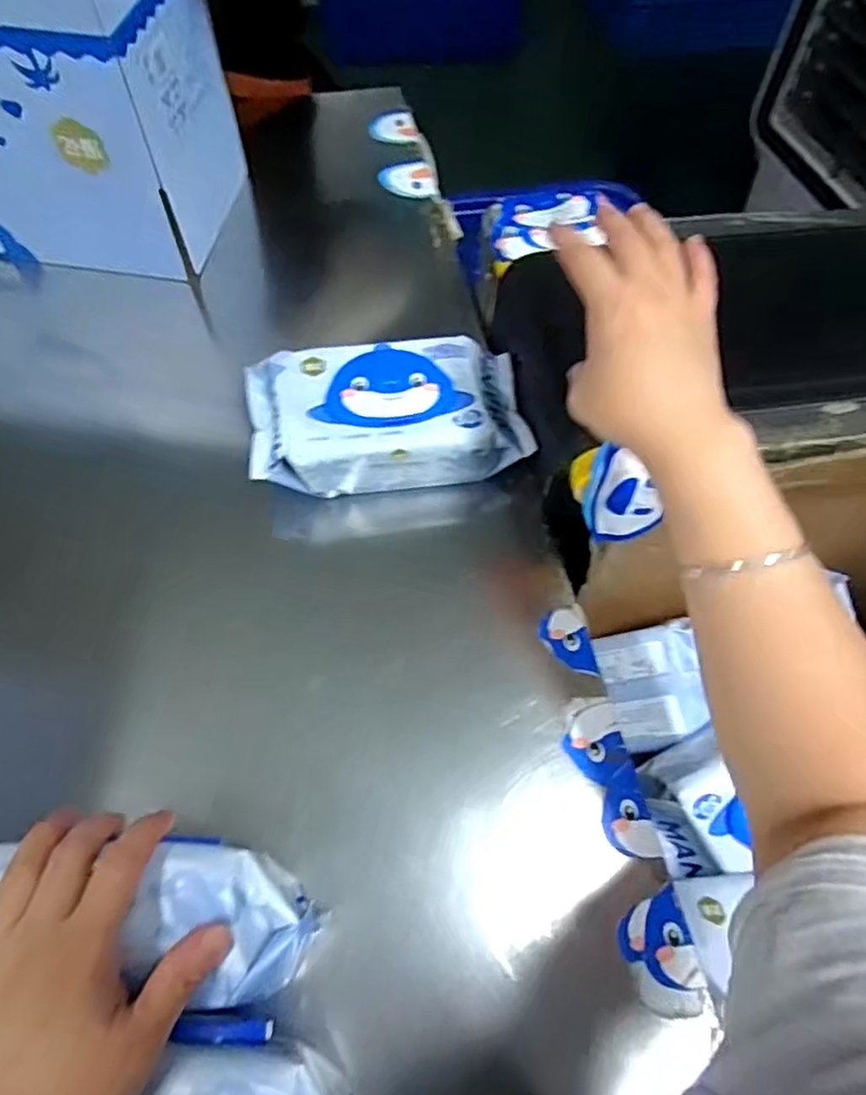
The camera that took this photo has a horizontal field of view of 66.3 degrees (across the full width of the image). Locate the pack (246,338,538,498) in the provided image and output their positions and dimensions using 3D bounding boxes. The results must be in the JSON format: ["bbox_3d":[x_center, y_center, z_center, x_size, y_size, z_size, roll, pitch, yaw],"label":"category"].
[{"bbox_3d":[-0.035,-0.106,0.526,0.217,0.067,0.109,-10,63,-7],"label":"pack"}]

